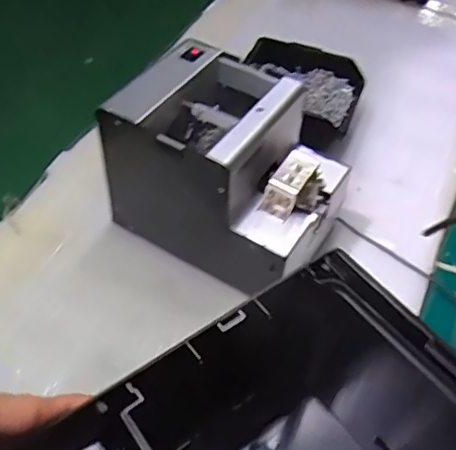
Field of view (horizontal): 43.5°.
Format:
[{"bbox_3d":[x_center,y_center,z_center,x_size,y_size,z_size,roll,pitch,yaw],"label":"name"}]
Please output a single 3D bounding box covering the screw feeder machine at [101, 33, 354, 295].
[{"bbox_3d":[0.002,-0.047,0.506,0.181,0.145,0.133,23,50,19],"label":"screw feeder machine"}]

